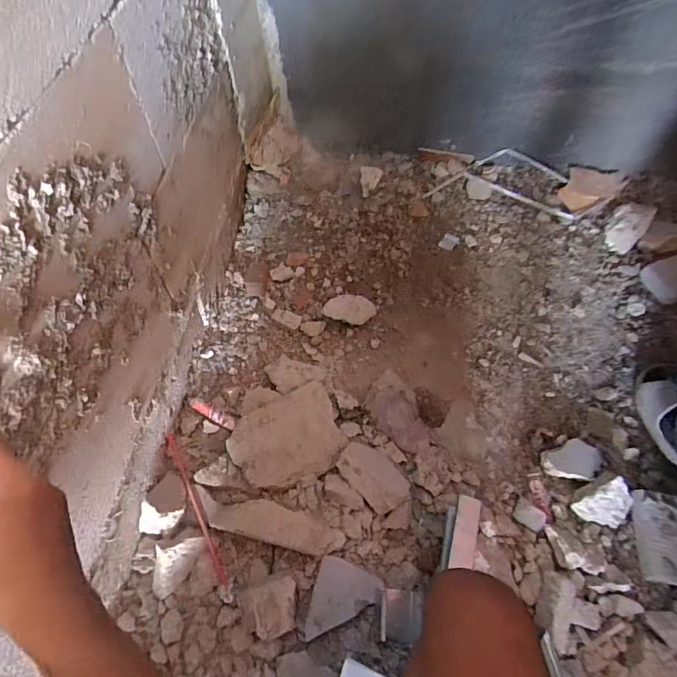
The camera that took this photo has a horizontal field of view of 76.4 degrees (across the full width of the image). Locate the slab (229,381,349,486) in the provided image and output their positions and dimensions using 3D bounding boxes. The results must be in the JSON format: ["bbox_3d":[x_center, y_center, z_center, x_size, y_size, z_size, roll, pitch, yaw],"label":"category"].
[{"bbox_3d":[-0.084,0.175,0.761,0.199,0.025,0.149,-25,71,-25],"label":"slab"}]

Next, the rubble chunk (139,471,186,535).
[{"bbox_3d":[-0.276,0.257,0.681,0.062,0.035,0.092,-1,60,-1],"label":"rubble chunk"}]

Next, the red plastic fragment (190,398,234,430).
[{"bbox_3d":[-0.240,0.140,0.810,0.100,0.018,0.021,24,62,12],"label":"red plastic fragment"}]

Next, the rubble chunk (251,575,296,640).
[{"bbox_3d":[-0.092,0.394,0.630,0.062,0.054,0.074,-7,60,-5],"label":"rubble chunk"}]

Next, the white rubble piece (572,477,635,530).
[{"bbox_3d":[0.459,0.287,0.737,0.084,0.056,0.072,-30,65,-17],"label":"white rubble piece"}]

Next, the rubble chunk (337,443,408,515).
[{"bbox_3d":[0.062,0.230,0.729,0.127,0.029,0.080,40,66,20],"label":"rubble chunk"}]

